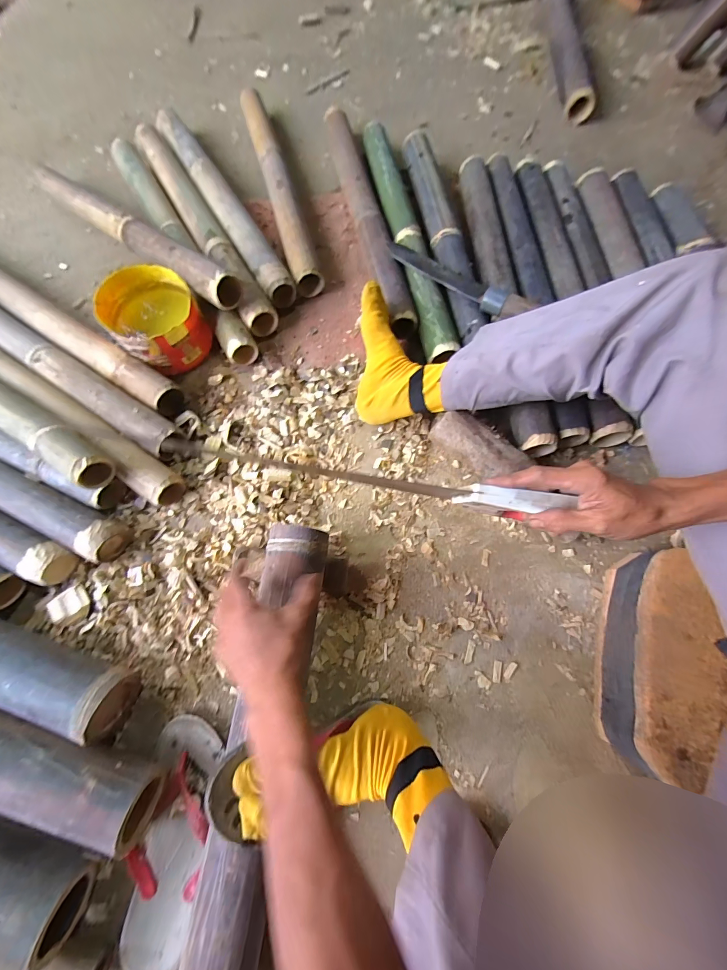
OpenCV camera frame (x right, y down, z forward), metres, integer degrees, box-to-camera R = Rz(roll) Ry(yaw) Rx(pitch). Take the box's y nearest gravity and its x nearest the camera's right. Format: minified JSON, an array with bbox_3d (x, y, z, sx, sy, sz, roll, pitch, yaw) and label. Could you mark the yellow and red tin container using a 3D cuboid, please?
[{"bbox_3d":[-0.362,-0.286,0.622,0.150,0.096,0.156,-36,75,-15],"label":"yellow and red tin container"}]

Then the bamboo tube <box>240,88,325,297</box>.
[{"bbox_3d":[-0.190,-0.672,0.779,0.060,0.073,0.658,-15,71,-8],"label":"bamboo tube"}]

